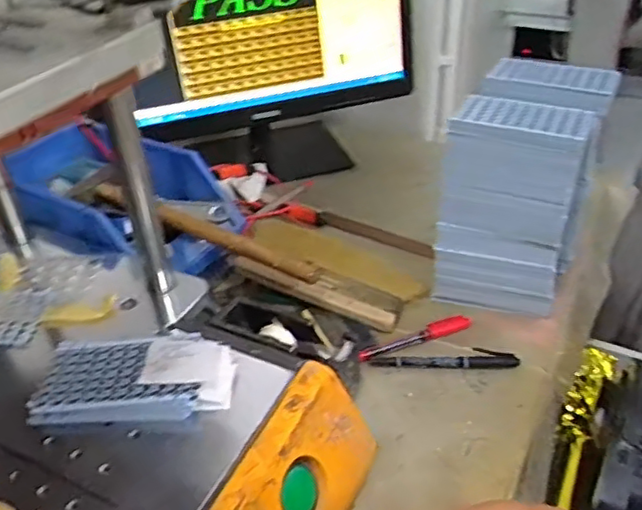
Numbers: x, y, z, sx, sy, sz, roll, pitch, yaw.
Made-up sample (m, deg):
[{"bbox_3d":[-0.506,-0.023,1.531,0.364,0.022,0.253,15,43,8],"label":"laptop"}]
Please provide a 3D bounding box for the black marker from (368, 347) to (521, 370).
[{"bbox_3d":[0.117,0.099,0.602,0.136,0.010,0.023,2,37,5],"label":"black marker"}]

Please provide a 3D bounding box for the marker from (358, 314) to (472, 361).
[{"bbox_3d":[0.094,0.081,0.624,0.123,0.009,0.016,-15,39,-17],"label":"marker"}]

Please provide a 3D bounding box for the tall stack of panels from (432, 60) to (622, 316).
[{"bbox_3d":[0.202,-0.066,0.635,0.118,0.202,0.157,19,42,26],"label":"tall stack of panels"}]

